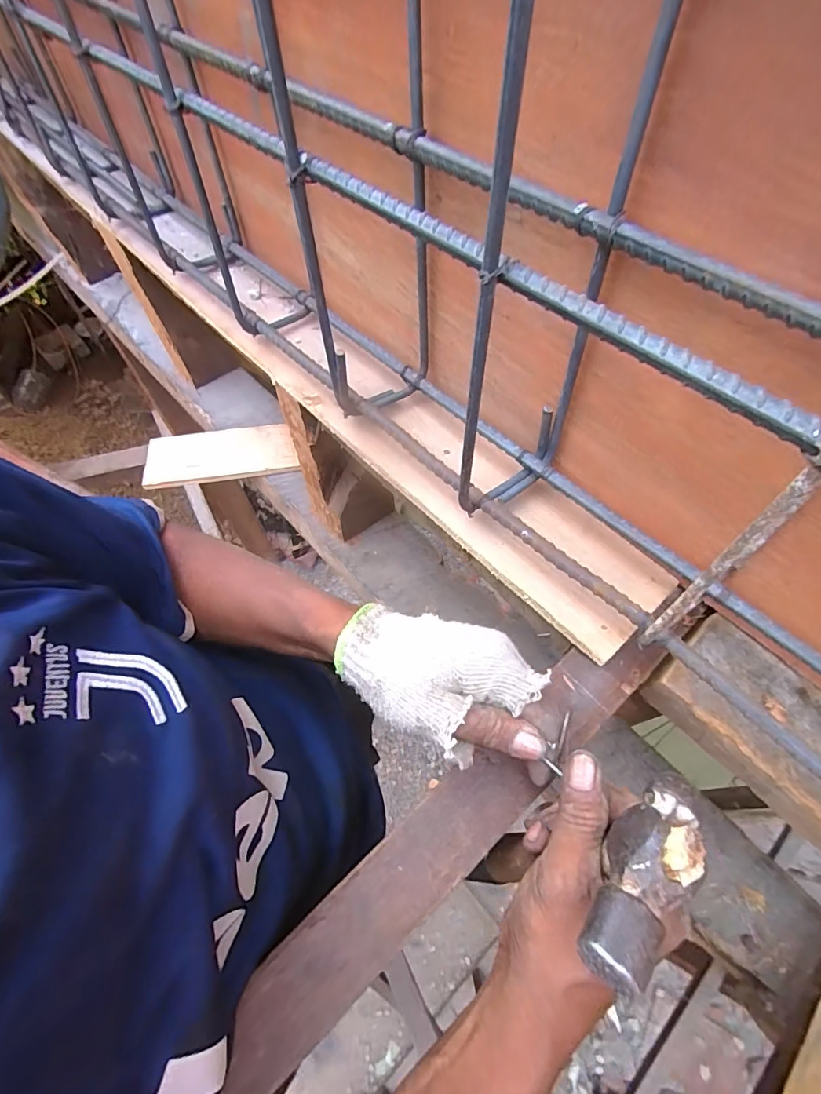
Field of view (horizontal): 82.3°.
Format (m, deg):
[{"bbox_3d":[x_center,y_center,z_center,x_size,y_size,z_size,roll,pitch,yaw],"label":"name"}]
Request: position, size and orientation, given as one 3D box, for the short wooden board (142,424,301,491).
[{"bbox_3d":[-0.299,-0.147,0.750,0.229,0.020,0.105,-10,61,-5],"label":"short wooden board"}]

